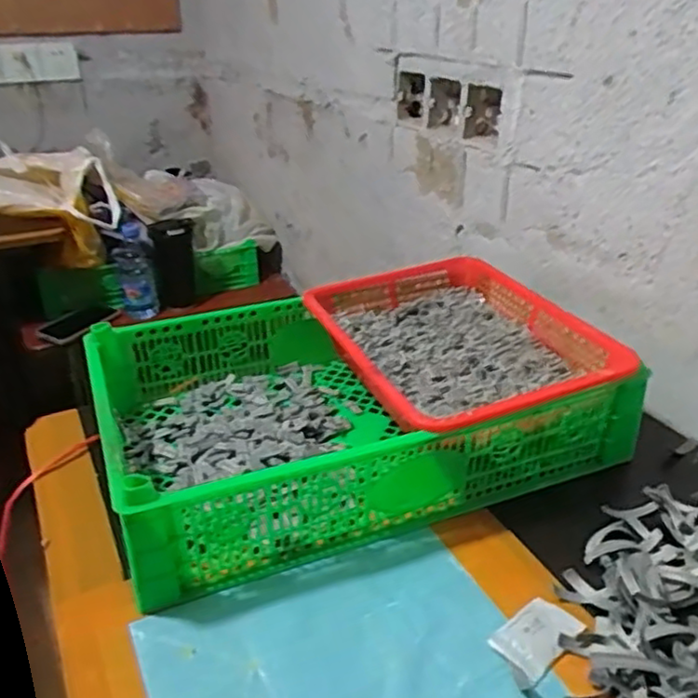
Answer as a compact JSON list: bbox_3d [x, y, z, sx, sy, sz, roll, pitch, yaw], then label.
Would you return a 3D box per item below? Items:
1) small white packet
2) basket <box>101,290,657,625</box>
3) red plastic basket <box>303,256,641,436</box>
[{"bbox_3d":[0.129,0.202,0.477,0.071,0.007,0.040,-24,36,-38],"label":"small white packet"},{"bbox_3d":[0.001,0.047,0.671,0.451,0.104,0.287,-11,30,-20],"label":"basket"},{"bbox_3d":[0.109,0.000,0.703,0.249,0.069,0.302,-11,30,-19],"label":"red plastic basket"}]

